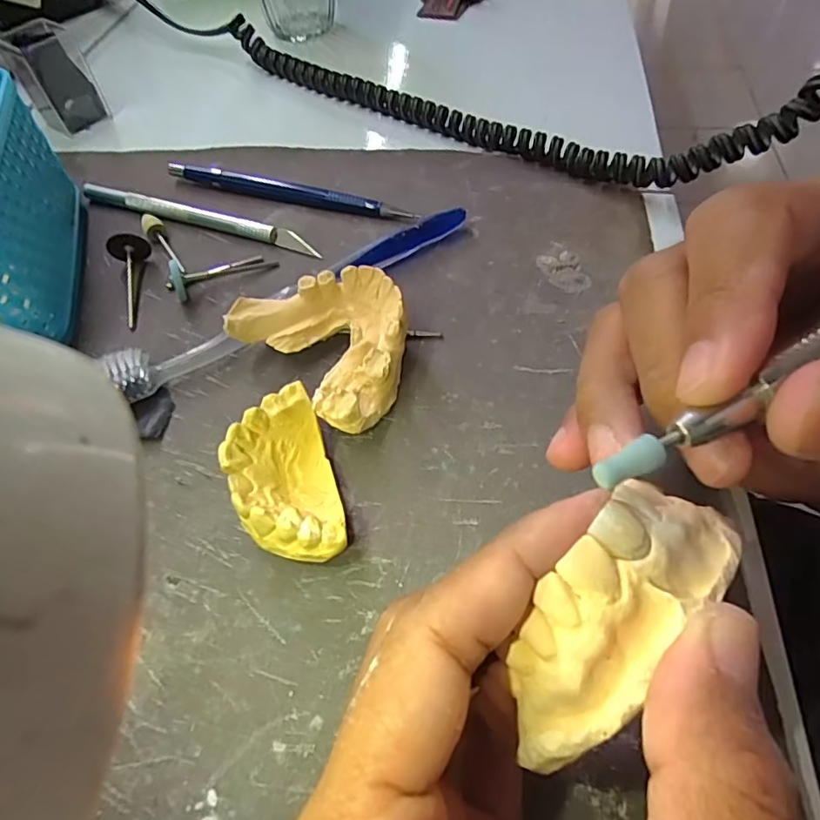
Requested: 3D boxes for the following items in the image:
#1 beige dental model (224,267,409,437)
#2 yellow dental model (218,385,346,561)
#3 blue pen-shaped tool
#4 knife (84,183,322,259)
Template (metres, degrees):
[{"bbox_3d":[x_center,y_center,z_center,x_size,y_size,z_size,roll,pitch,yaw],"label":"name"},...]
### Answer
[{"bbox_3d":[-0.028,-0.026,0.205,0.053,0.026,0.069,-40,62,-22],"label":"beige dental model"},{"bbox_3d":[-0.040,0.023,0.172,0.029,0.024,0.057,-16,56,-8],"label":"yellow dental model"},{"bbox_3d":[-0.062,-0.111,0.276,0.134,0.009,0.006,15,58,14],"label":"blue pen-shaped tool"},{"bbox_3d":[-0.106,-0.096,0.268,0.136,0.008,0.008,16,58,14],"label":"knife"}]

